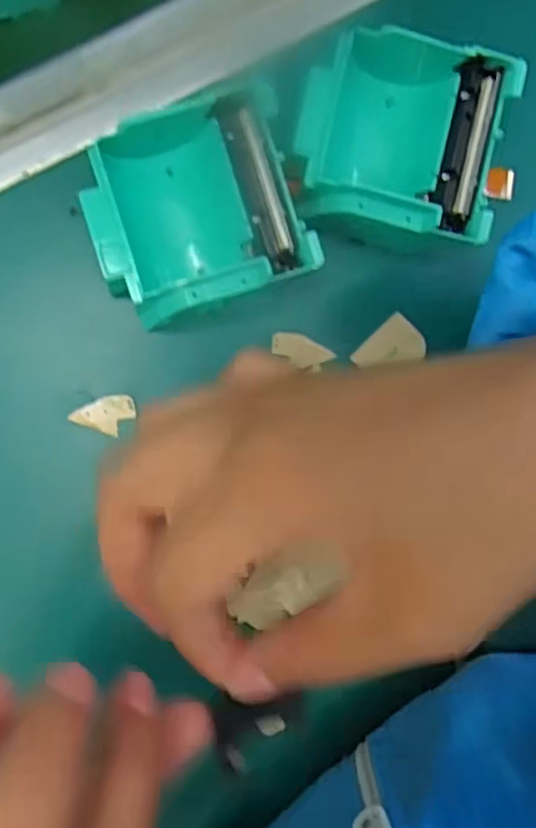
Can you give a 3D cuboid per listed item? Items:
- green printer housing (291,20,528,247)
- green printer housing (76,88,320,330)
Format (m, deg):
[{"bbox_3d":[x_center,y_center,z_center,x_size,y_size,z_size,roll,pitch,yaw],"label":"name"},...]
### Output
[{"bbox_3d":[0.051,-0.114,0.278,0.083,0.038,0.090,12,89,-7],"label":"green printer housing"},{"bbox_3d":[-0.031,-0.078,0.274,0.081,0.040,0.076,-19,93,-6],"label":"green printer housing"}]

